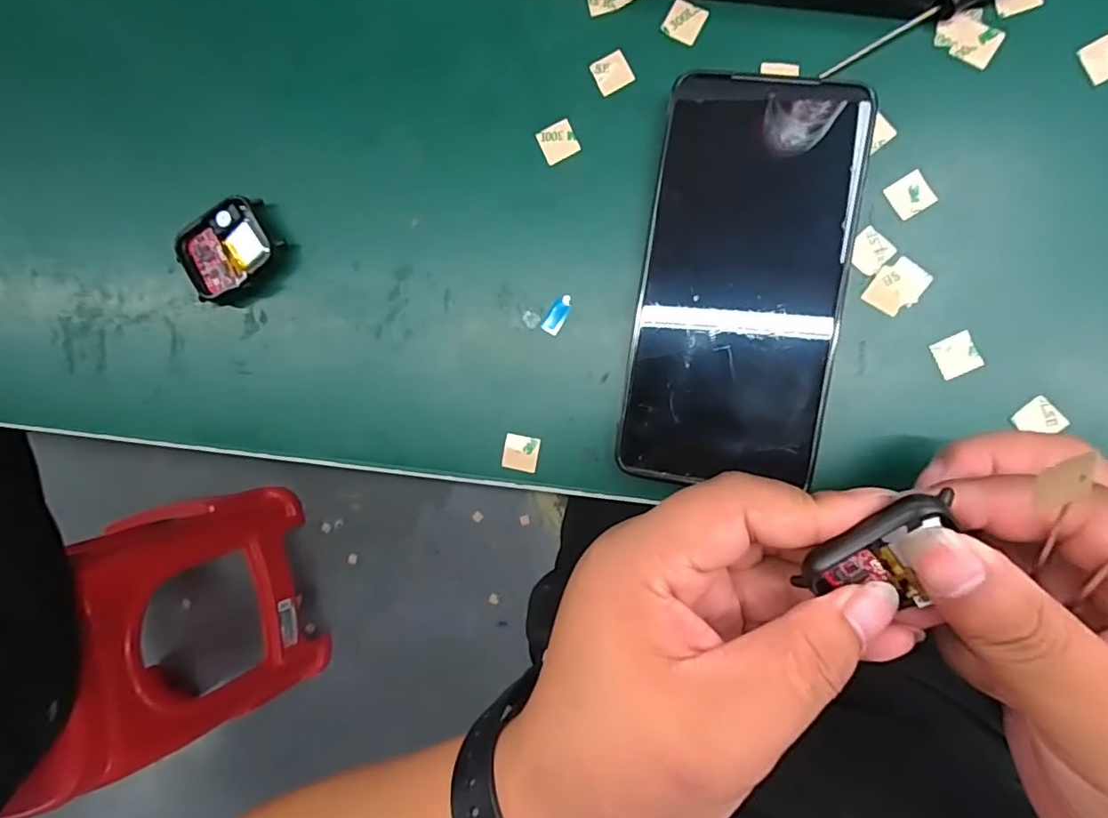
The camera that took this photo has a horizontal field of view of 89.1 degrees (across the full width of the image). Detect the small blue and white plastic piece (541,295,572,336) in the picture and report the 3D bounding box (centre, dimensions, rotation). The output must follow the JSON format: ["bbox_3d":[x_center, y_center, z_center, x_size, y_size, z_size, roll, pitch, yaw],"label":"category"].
[{"bbox_3d":[0.002,-0.041,0.245,0.008,0.004,0.018,31,95,6],"label":"small blue and white plastic piece"}]

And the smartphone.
[{"bbox_3d":[0.076,-0.051,0.229,0.080,0.015,0.159,8,92,8],"label":"smartphone"}]

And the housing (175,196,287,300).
[{"bbox_3d":[-0.149,-0.074,0.261,0.045,0.013,0.039,-30,87,8],"label":"housing"}]

